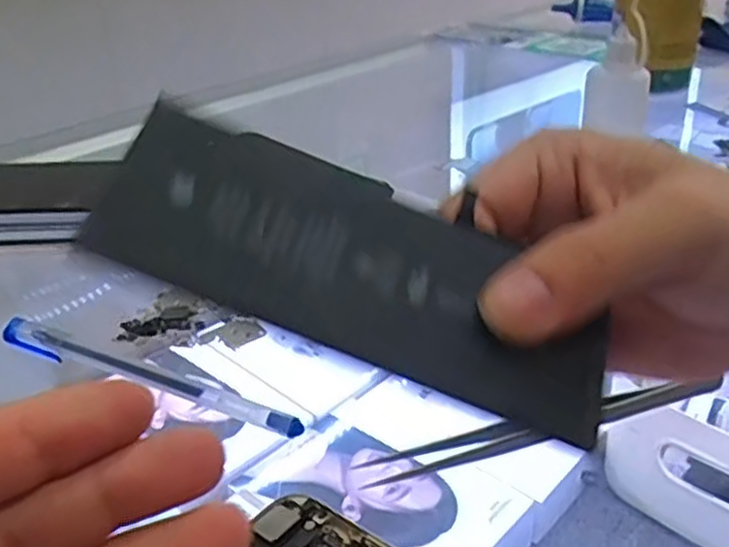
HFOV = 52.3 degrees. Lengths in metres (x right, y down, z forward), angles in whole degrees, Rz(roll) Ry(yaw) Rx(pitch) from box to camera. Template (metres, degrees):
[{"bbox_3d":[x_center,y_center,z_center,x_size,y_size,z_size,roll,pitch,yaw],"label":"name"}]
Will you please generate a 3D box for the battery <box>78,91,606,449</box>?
[{"bbox_3d":[0.001,-0.003,0.167,0.114,0.004,0.045,23,54,-5],"label":"battery"}]

